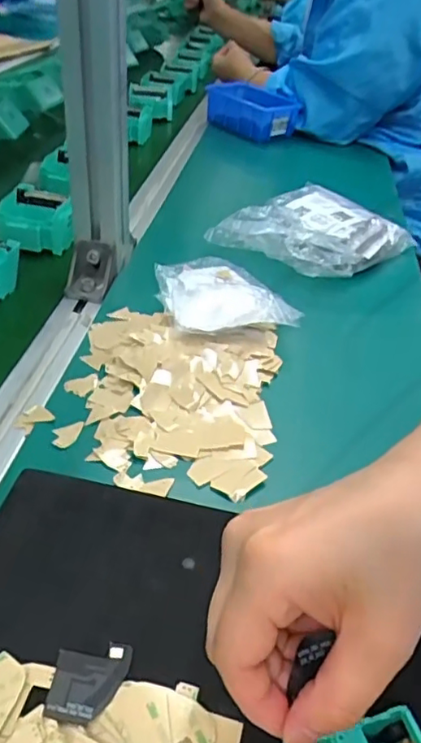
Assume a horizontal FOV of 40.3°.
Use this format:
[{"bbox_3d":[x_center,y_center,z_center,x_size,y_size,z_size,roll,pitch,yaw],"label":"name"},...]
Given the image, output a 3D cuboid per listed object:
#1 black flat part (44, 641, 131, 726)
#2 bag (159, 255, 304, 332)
[{"bbox_3d":[-0.054,0.135,0.252,0.031,0.006,0.037,4,40,2],"label":"black flat part"},{"bbox_3d":[0.010,-0.071,0.526,0.112,0.028,0.121,-12,42,-16],"label":"bag"}]

